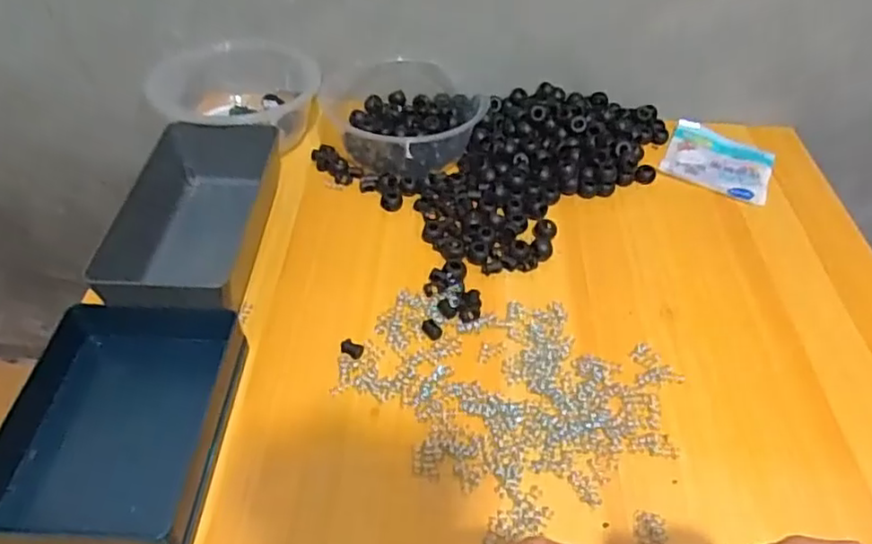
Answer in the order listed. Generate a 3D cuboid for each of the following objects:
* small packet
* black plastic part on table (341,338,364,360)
[{"bbox_3d":[0.267,-0.106,0.598,0.093,0.005,0.097,22,47,18],"label":"small packet"},{"bbox_3d":[-0.055,0.050,0.419,0.016,0.004,0.012,21,47,17],"label":"black plastic part on table"}]

